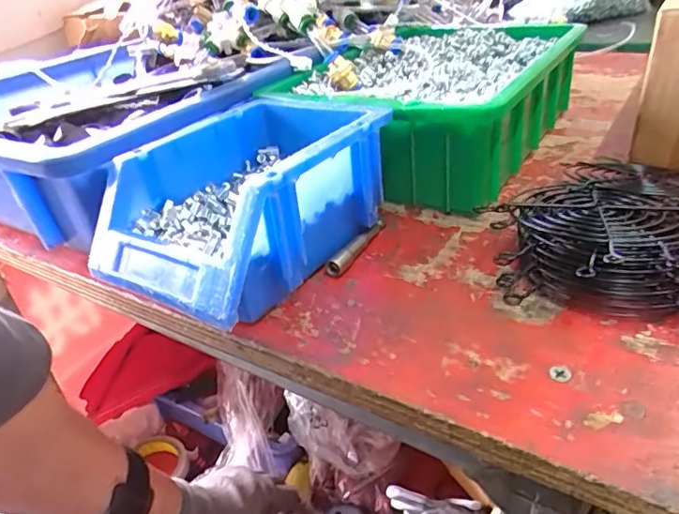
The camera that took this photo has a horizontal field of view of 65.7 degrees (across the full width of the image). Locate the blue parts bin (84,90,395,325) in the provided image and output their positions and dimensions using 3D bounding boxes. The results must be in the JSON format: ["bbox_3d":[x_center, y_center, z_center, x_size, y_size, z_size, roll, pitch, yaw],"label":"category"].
[{"bbox_3d":[-0.050,-0.029,0.297,0.110,0.074,0.152,17,39,35],"label":"blue parts bin"}]

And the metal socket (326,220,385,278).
[{"bbox_3d":[0.012,-0.007,0.309,0.009,0.011,0.058,14,37,31],"label":"metal socket"}]

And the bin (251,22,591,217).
[{"bbox_3d":[0.075,-0.126,0.423,0.181,0.082,0.252,13,37,31],"label":"bin"}]

